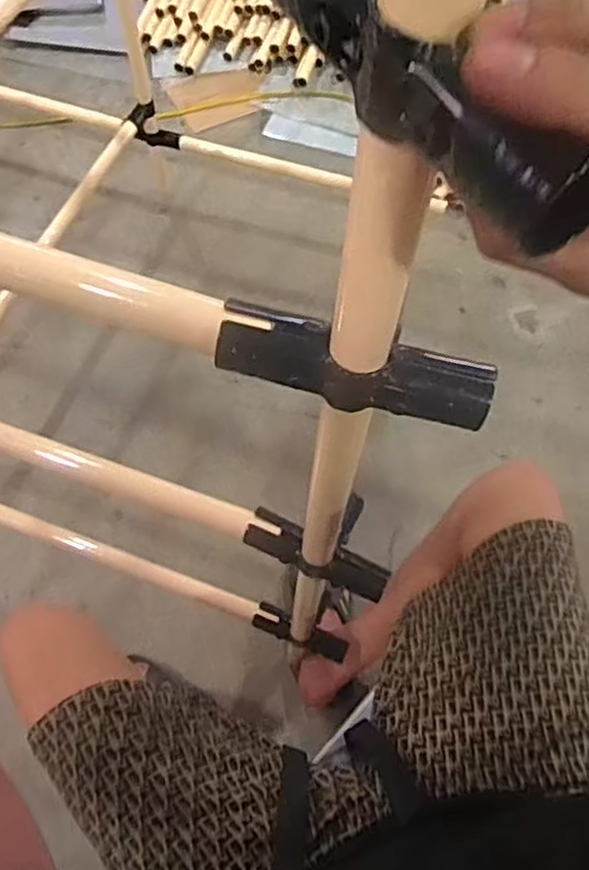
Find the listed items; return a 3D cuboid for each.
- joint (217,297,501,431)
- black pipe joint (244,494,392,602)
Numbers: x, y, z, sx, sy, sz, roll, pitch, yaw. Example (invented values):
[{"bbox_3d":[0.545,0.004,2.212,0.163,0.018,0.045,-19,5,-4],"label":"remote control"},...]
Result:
[{"bbox_3d":[0.028,-0.031,0.326,0.128,0.026,0.029,15,64,6],"label":"joint"},{"bbox_3d":[0.030,0.088,0.621,0.128,0.032,0.084,21,65,9],"label":"black pipe joint"}]

